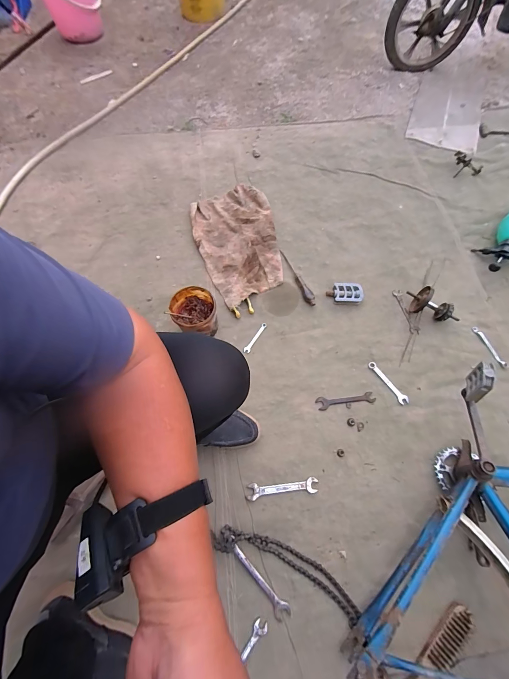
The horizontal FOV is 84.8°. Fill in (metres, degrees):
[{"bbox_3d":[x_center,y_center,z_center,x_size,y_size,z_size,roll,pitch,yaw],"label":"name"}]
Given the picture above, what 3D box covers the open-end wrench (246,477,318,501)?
[{"bbox_3d":[0.070,0.376,0.701,0.178,0.012,0.036,-7,70,-1],"label":"open-end wrench"}]

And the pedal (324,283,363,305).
[{"bbox_3d":[0.296,-0.150,0.915,0.111,0.025,0.072,0,70,2],"label":"pedal"}]

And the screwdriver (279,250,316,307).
[{"bbox_3d":[0.145,-0.210,0.934,0.033,0.020,0.231,-22,70,-6],"label":"screwdriver"}]

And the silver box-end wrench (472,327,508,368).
[{"bbox_3d":[0.721,0.023,0.853,0.025,0.006,0.143,-23,70,-6],"label":"silver box-end wrench"}]

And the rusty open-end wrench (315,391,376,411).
[{"bbox_3d":[0.261,0.175,0.798,0.165,0.007,0.035,-8,70,-1],"label":"rusty open-end wrench"}]

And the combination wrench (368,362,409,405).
[{"bbox_3d":[0.388,0.124,0.811,0.026,0.008,0.144,-32,72,-9],"label":"combination wrench"}]

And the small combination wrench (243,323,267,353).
[{"bbox_3d":[0.003,-0.006,0.867,0.020,0.006,0.113,30,73,12],"label":"small combination wrench"}]

